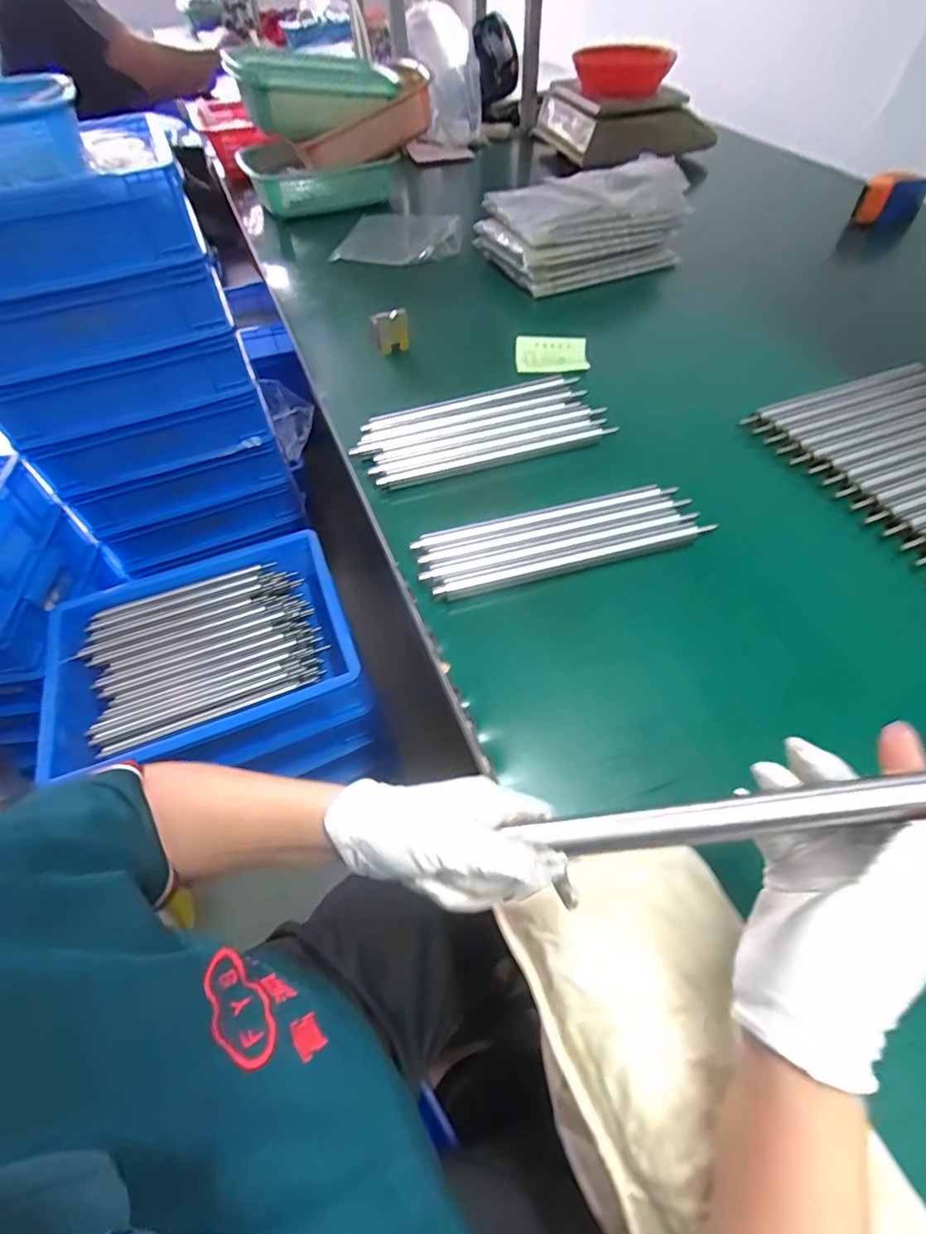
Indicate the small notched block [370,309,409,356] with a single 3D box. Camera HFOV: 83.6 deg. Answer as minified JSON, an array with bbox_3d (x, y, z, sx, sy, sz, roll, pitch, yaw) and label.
[{"bbox_3d":[-0.098,-0.390,0.711,0.046,0.053,0.017,-8,56,-3],"label":"small notched block"}]

